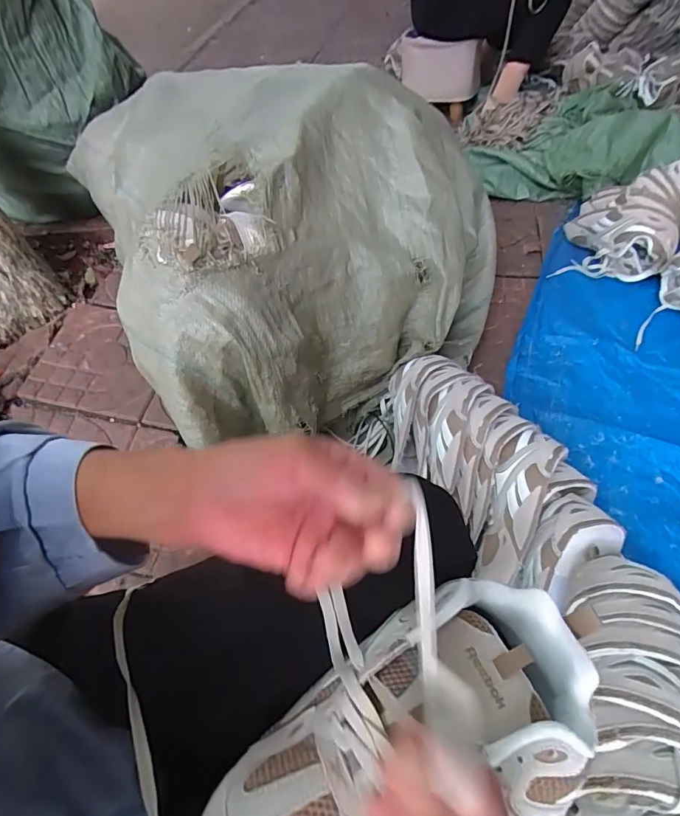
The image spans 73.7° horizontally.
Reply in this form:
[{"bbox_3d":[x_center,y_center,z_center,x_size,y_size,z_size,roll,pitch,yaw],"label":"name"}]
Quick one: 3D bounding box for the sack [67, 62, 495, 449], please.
[{"bbox_3d":[-0.068,-0.350,0.860,0.670,0.388,0.694,-21,54,-10],"label":"sack"}]

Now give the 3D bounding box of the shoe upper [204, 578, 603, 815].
[{"bbox_3d":[0.040,0.191,0.261,0.247,0.069,0.125,-25,54,-18],"label":"shoe upper"}]

